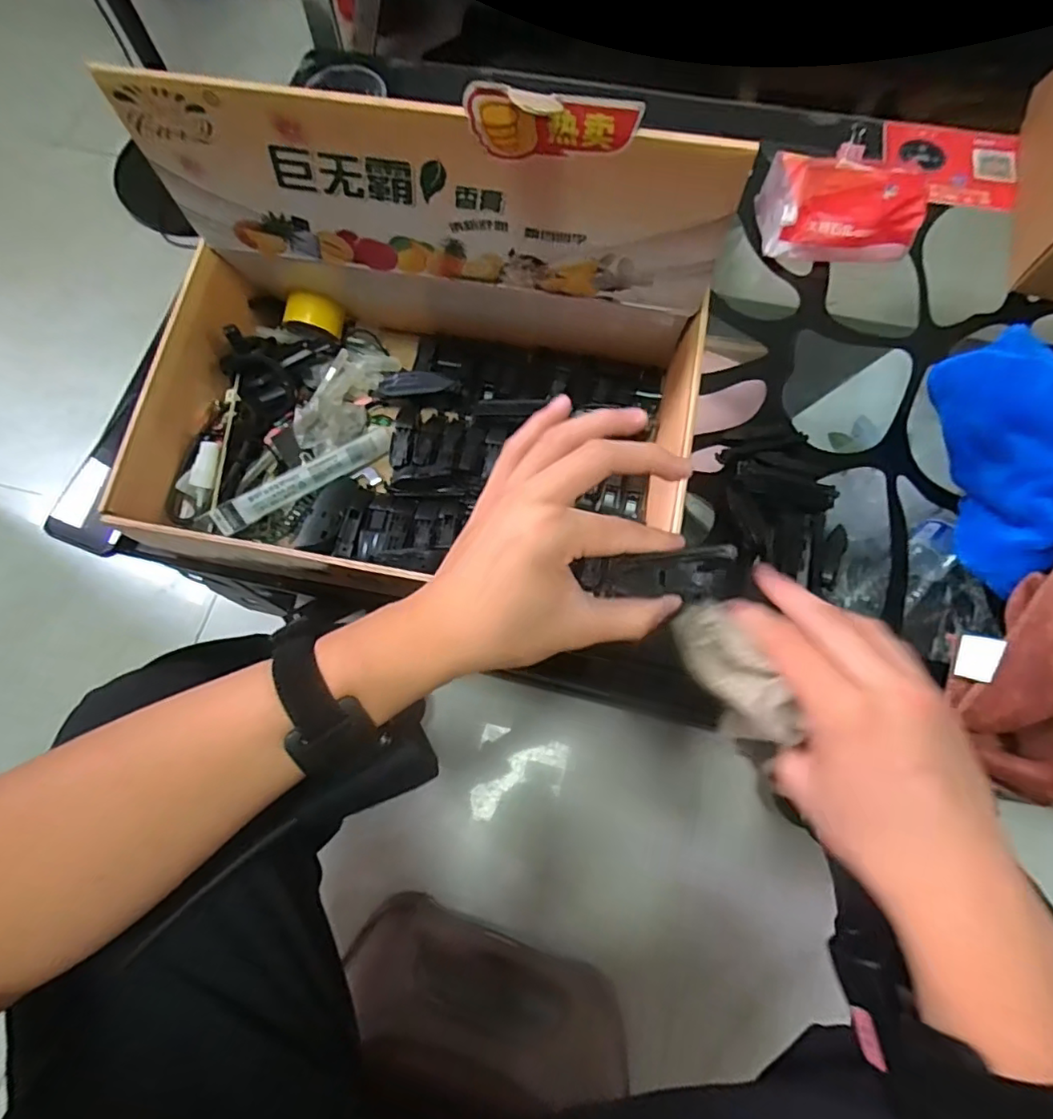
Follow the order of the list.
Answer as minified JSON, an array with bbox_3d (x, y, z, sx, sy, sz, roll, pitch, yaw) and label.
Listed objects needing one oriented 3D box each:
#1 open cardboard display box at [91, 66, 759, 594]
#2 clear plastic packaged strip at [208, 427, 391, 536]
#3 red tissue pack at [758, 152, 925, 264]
[{"bbox_3d":[-0.086,-0.146,0.424,0.425,0.241,0.292,6,70,3],"label":"open cardboard display box"},{"bbox_3d":[-0.191,-0.069,0.504,0.159,0.010,0.023,-32,108,-18],"label":"clear plastic packaged strip"},{"bbox_3d":[0.320,-0.363,0.592,0.139,0.074,0.076,4,70,2],"label":"red tissue pack"}]

